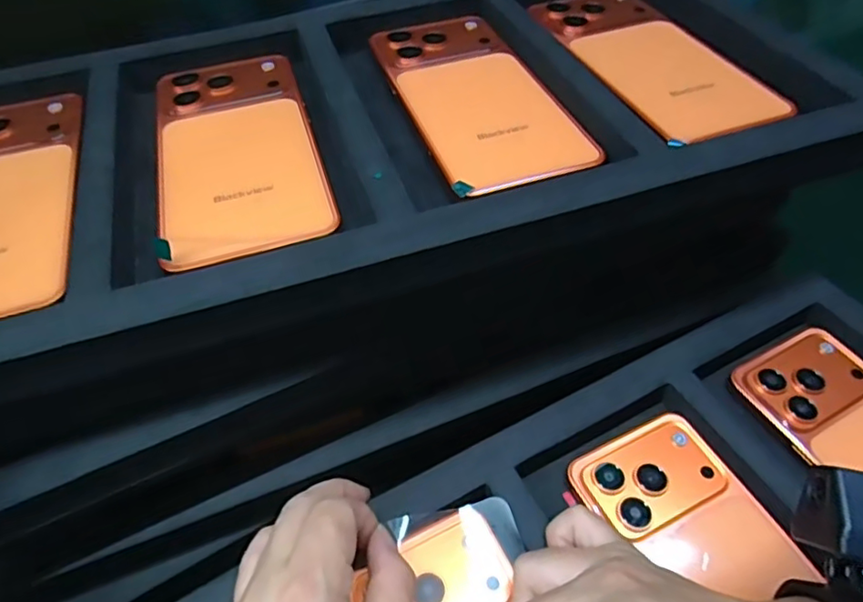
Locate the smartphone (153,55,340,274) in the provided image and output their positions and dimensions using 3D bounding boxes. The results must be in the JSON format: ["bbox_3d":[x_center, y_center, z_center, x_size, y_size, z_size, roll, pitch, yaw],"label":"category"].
[{"bbox_3d":[-0.095,-0.076,0.281,0.074,0.006,0.159,-15,50,-10],"label":"smartphone"}]

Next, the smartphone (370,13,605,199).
[{"bbox_3d":[0.022,-0.112,0.304,0.074,0.007,0.159,-16,50,-10],"label":"smartphone"}]

